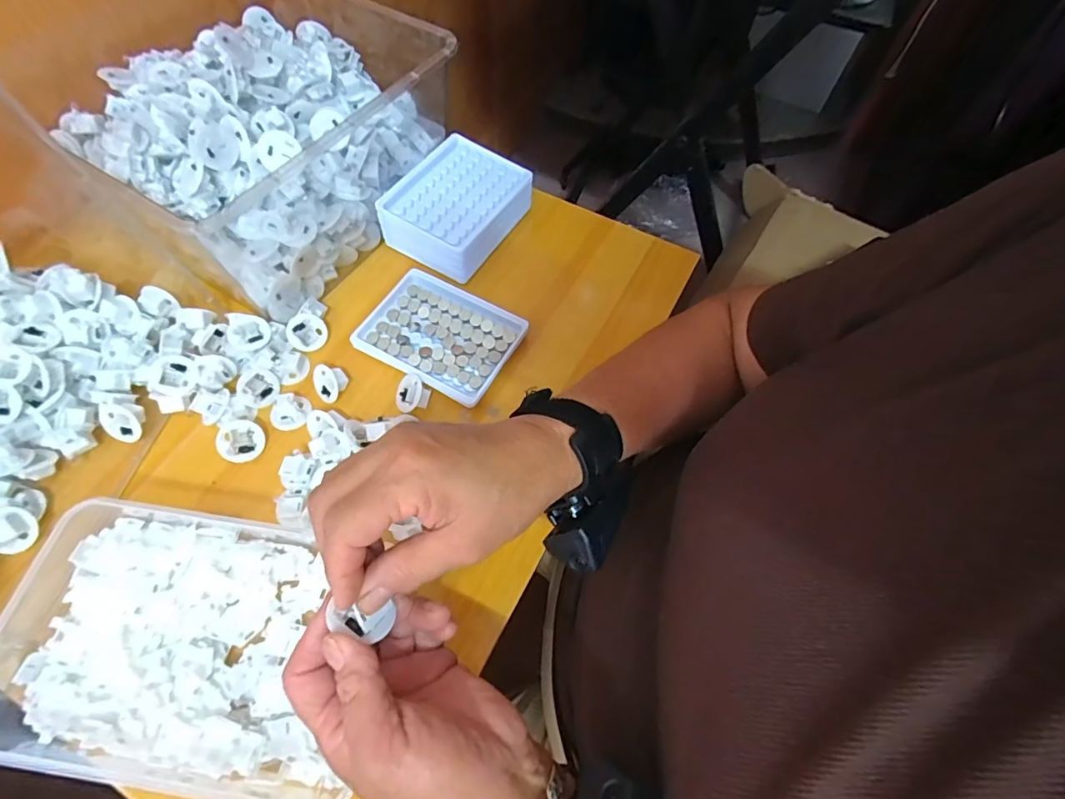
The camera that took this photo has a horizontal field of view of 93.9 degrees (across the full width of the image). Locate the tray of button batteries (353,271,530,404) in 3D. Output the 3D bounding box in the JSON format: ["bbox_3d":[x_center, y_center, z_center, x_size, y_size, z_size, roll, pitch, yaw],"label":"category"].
[{"bbox_3d":[-0.082,-0.059,0.448,0.132,0.016,0.096,27,63,11],"label":"tray of button batteries"}]

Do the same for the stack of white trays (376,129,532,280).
[{"bbox_3d":[-0.072,-0.195,0.498,0.106,0.046,0.131,30,64,13],"label":"stack of white trays"}]

